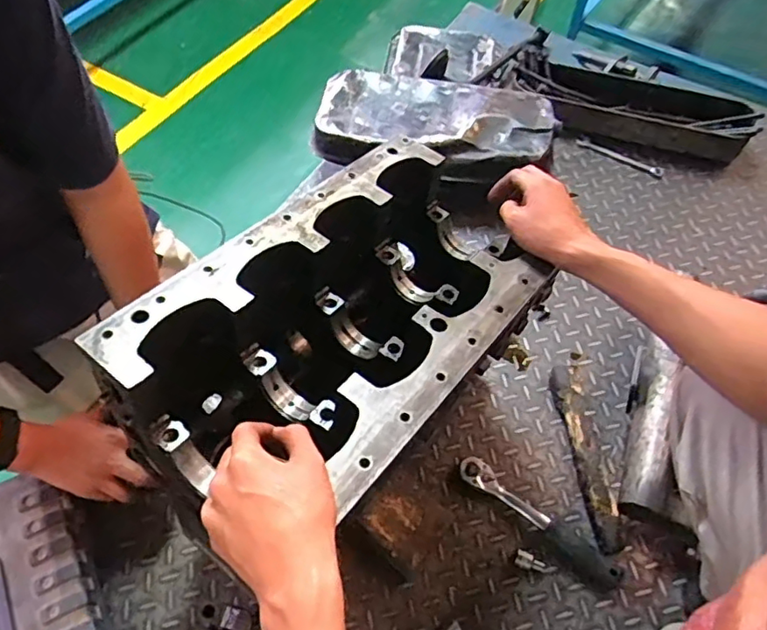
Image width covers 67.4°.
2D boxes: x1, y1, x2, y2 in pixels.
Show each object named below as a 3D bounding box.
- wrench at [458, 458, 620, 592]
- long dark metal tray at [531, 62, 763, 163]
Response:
[{"bbox_3d":[0.213,0.281,0.792,0.245,0.030,0.040,35,65,19],"label":"wrench"},{"bbox_3d":[0.517,-0.430,1.187,0.448,0.066,0.173,17,60,10],"label":"long dark metal tray"}]

